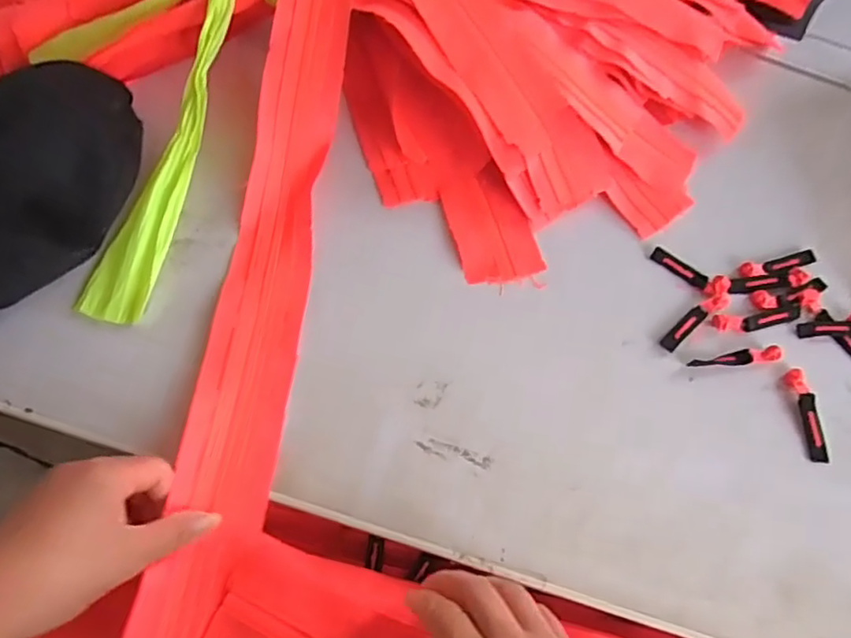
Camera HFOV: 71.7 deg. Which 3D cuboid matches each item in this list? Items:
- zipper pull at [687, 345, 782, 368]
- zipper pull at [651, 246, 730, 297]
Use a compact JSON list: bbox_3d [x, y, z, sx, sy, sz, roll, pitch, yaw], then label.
[{"bbox_3d":[0.222,0.029,0.421,0.066,0.006,0.012,-10,65,-4],"label":"zipper pull"},{"bbox_3d":[0.203,-0.036,0.452,0.060,0.007,0.016,31,68,14],"label":"zipper pull"}]

